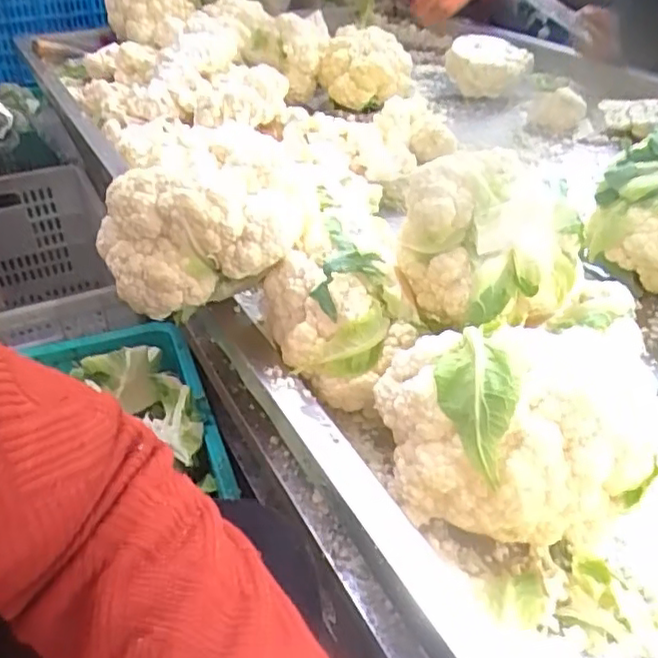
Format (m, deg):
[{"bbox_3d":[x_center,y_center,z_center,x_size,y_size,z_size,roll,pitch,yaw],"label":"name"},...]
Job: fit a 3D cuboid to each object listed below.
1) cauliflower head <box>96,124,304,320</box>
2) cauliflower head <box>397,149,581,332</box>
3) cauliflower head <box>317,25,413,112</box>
[{"bbox_3d":[-0.103,-0.096,0.545,0.178,0.108,0.121,-5,36,-8],"label":"cauliflower head"},{"bbox_3d":[0.131,-0.069,0.532,0.120,0.117,0.110,1,35,0],"label":"cauliflower head"},{"bbox_3d":[0.065,-0.484,1.209,0.166,0.156,0.159,4,36,5],"label":"cauliflower head"}]

